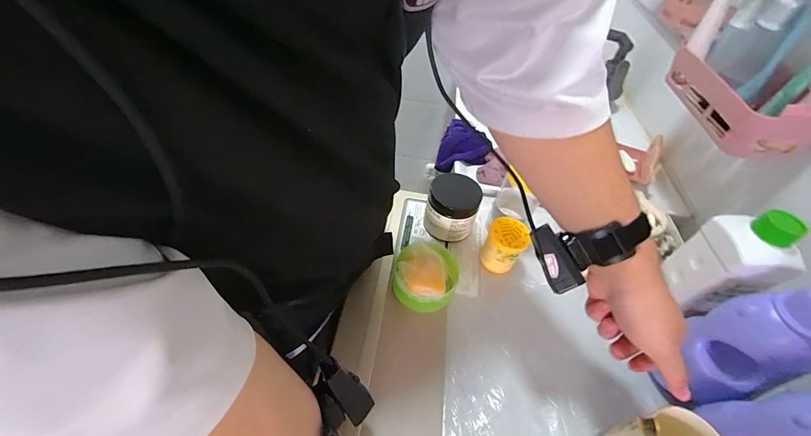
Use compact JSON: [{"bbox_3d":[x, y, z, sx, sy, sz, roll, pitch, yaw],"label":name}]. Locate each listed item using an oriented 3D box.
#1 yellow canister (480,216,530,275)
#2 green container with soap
[{"bbox_3d":[0.160,0.048,0.567,0.058,0.077,0.061,25,51,13],"label":"yellow canister"},{"bbox_3d":[0.030,0.089,0.528,0.095,0.068,0.100,4,50,-4],"label":"green container with soap"}]

